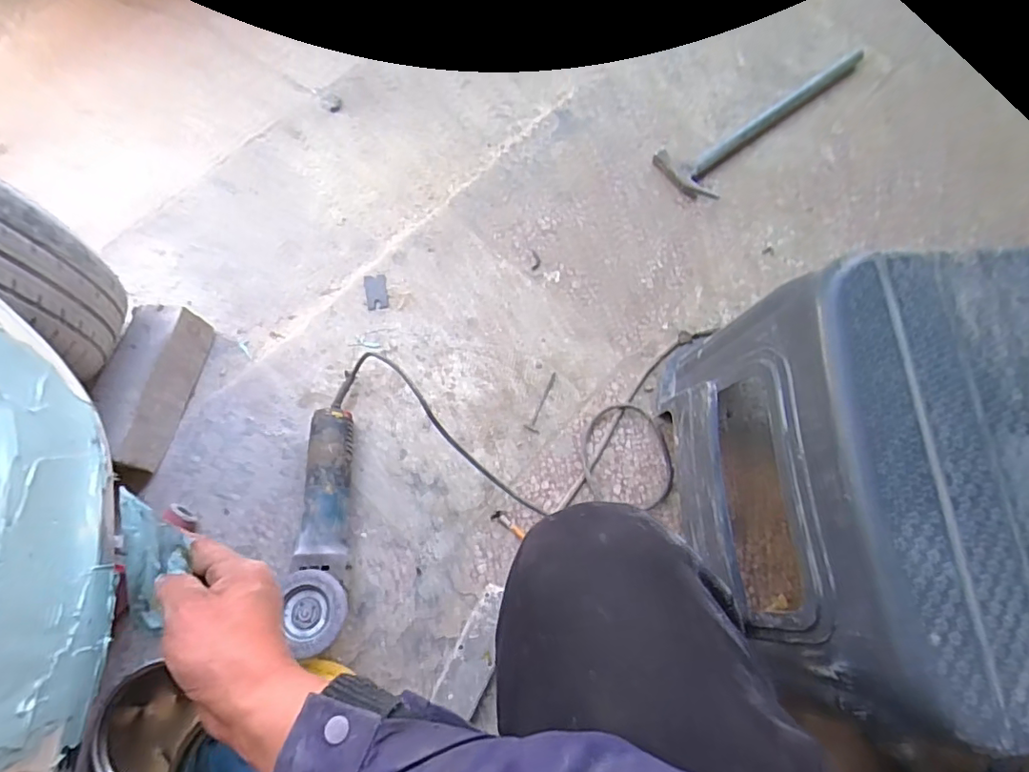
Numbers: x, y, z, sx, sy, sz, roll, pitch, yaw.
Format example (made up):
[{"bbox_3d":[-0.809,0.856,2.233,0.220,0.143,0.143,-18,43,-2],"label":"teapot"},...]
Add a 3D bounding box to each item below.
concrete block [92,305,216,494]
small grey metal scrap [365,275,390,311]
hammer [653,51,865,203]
[{"bbox_3d":[-0.489,0.006,0.714,0.074,0.082,0.227,10,71,2],"label":"concrete block"},{"bbox_3d":[-0.208,-0.142,0.806,0.033,0.004,0.059,-9,71,-5],"label":"small grey metal scrap"},{"bbox_3d":[0.437,-0.470,0.911,0.442,0.046,0.110,-38,76,-14],"label":"hammer"}]

